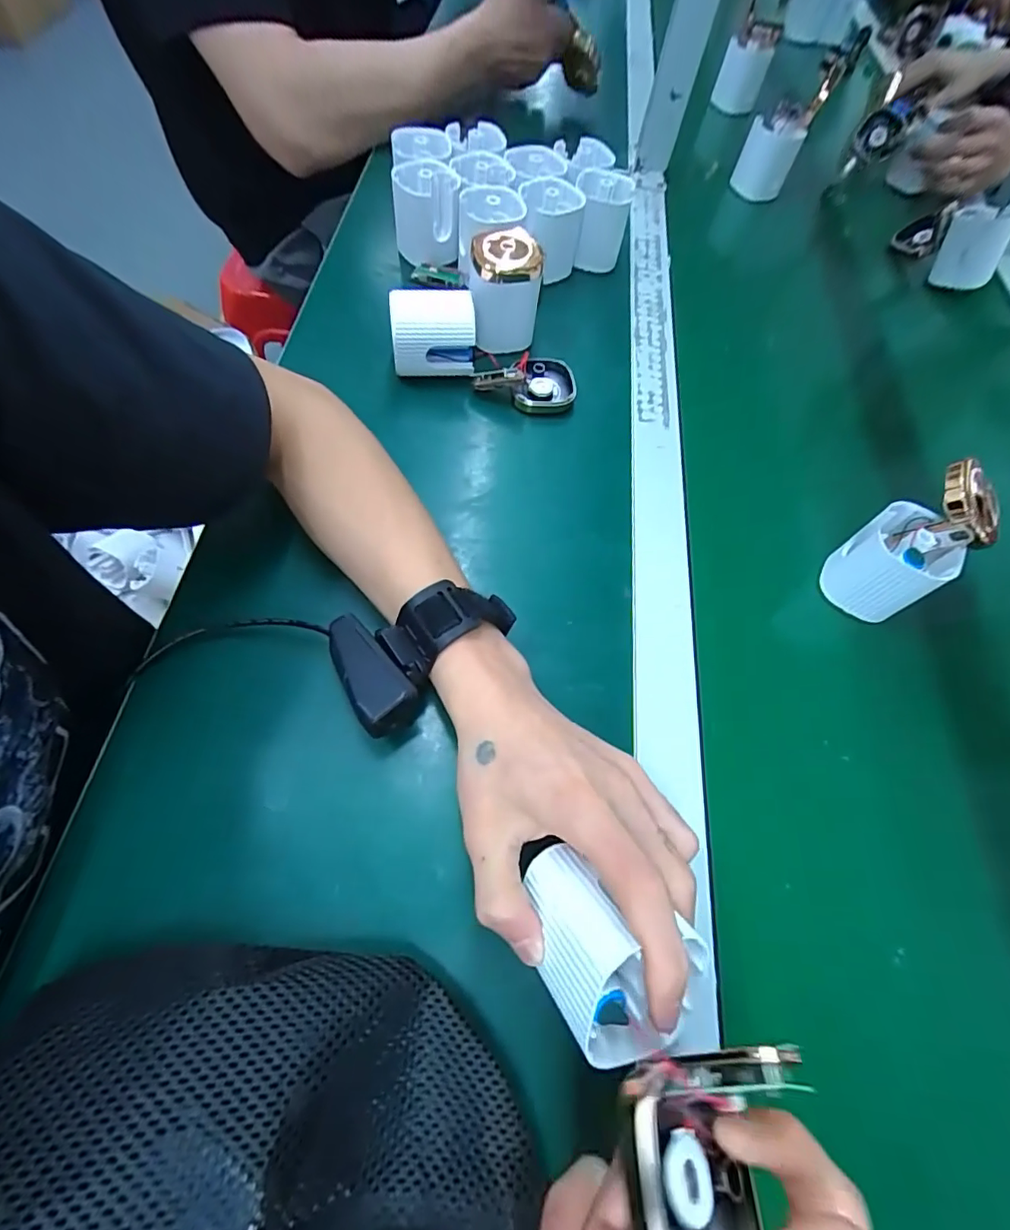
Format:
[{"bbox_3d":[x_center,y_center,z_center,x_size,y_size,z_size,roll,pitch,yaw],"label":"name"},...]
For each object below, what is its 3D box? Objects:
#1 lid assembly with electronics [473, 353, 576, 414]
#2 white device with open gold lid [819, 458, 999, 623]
[{"bbox_3d":[0.020,-0.199,0.442,0.079,0.028,0.054,13,61,2],"label":"lid assembly with electronics"},{"bbox_3d":[0.281,-0.048,0.361,0.086,0.083,0.056,-29,67,-19],"label":"white device with open gold lid"}]

